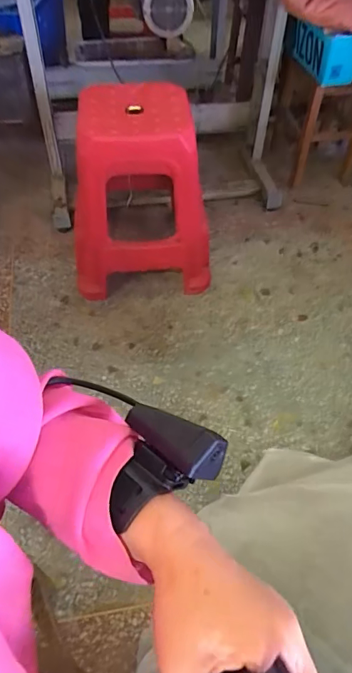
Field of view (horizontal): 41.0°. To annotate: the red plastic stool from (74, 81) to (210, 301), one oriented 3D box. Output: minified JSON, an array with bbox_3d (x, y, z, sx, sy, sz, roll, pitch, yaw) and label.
[{"bbox_3d":[-0.110,-0.411,1.375,0.392,0.479,0.388,-7,52,-7],"label":"red plastic stool"}]

